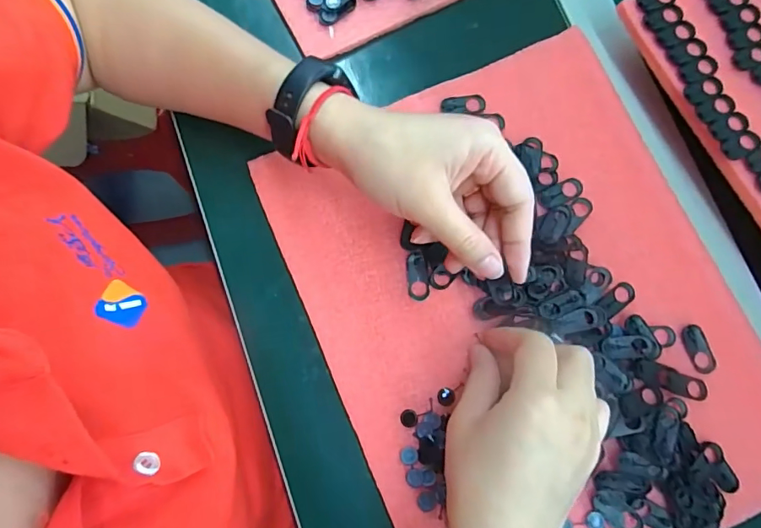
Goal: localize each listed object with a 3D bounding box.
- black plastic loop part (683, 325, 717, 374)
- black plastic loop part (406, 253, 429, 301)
[{"bbox_3d":[0.207,0.055,0.306,0.015,0.004,0.031,-19,80,-5],"label":"black plastic loop part"},{"bbox_3d":[0.024,0.008,0.312,0.013,0.004,0.031,-7,79,-3],"label":"black plastic loop part"}]

